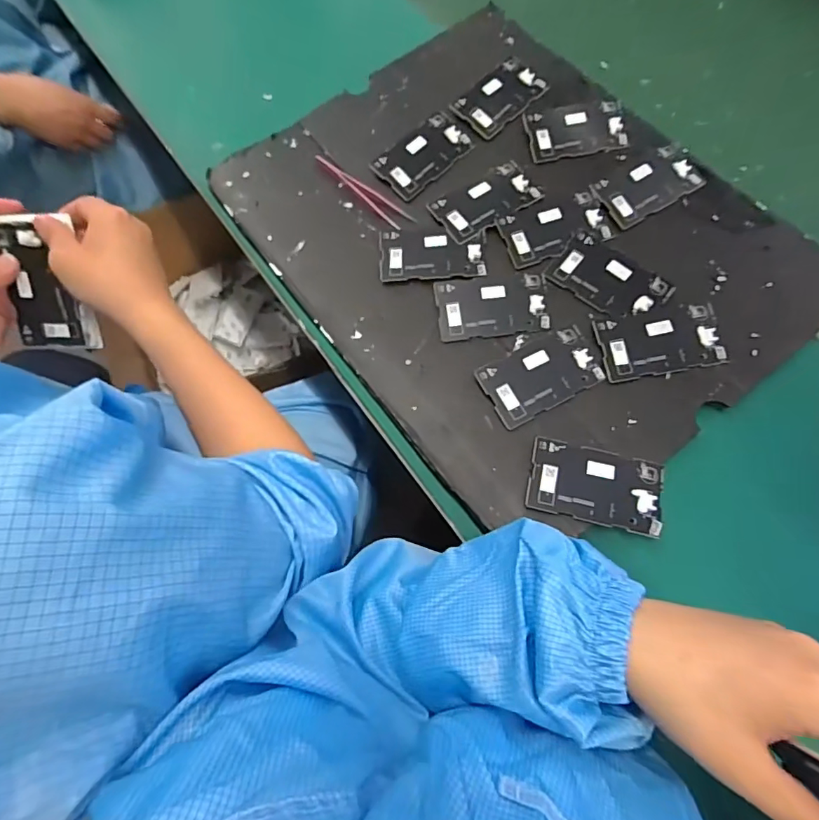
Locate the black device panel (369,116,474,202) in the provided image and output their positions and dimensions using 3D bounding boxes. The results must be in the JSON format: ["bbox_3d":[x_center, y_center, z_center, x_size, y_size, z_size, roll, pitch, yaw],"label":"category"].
[{"bbox_3d":[0.013,-0.262,0.504,0.097,0.004,0.060,-42,72,-10],"label":"black device panel"}]

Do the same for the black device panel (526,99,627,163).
[{"bbox_3d":[0.169,-0.286,0.501,0.096,0.008,0.059,-11,70,1],"label":"black device panel"}]

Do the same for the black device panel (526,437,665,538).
[{"bbox_3d":[0.142,0.058,0.380,0.097,0.009,0.056,11,72,9],"label":"black device panel"}]

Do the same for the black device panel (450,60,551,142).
[{"bbox_3d":[0.095,-0.330,0.524,0.097,0.007,0.056,-42,72,-10],"label":"black device panel"}]

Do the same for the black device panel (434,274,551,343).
[{"bbox_3d":[0.074,-0.095,0.442,0.096,0.005,0.057,-6,70,3],"label":"black device panel"}]

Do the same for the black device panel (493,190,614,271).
[{"bbox_3d":[0.136,-0.171,0.463,0.098,0.006,0.056,-15,70,0],"label":"black device panel"}]

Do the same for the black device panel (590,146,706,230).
[{"bbox_3d":[0.228,-0.216,0.475,0.099,0.008,0.056,-31,70,-6],"label":"black device panel"}]

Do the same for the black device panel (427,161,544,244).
[{"bbox_3d":[0.073,-0.202,0.478,0.095,0.007,0.054,-30,70,-6],"label":"black device panel"}]

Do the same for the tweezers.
[{"bbox_3d":[-0.048,-0.221,0.499,0.133,0.004,0.020,42,79,17],"label":"tweezers"}]

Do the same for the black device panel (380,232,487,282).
[{"bbox_3d":[0.021,-0.146,0.464,0.097,0.005,0.052,0,70,5],"label":"black device panel"}]

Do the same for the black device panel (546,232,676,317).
[{"bbox_3d":[0.179,-0.117,0.441,0.095,0.009,0.058,39,78,17],"label":"black device panel"}]

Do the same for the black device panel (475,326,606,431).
[{"bbox_3d":[0.109,-0.029,0.415,0.094,0.007,0.056,-29,70,-5],"label":"black device panel"}]

